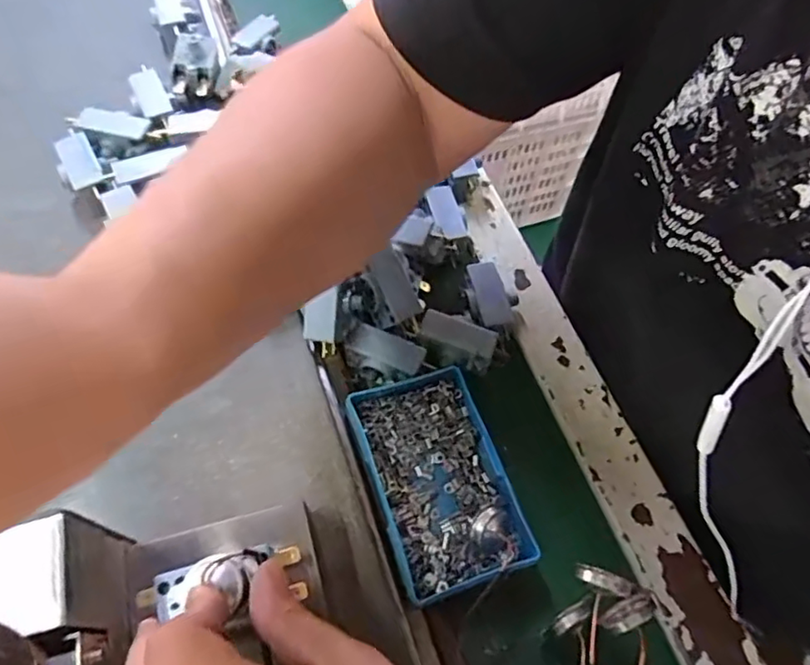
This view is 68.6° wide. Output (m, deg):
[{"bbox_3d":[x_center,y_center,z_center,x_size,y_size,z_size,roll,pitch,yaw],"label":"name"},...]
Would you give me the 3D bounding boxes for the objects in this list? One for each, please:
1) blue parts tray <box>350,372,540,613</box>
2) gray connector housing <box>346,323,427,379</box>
[{"bbox_3d":[0.018,0.079,0.324,0.069,0.021,0.113,-16,62,-12],"label":"blue parts tray"},{"bbox_3d":[-0.013,0.013,0.354,0.046,0.010,0.023,18,61,7],"label":"gray connector housing"}]

